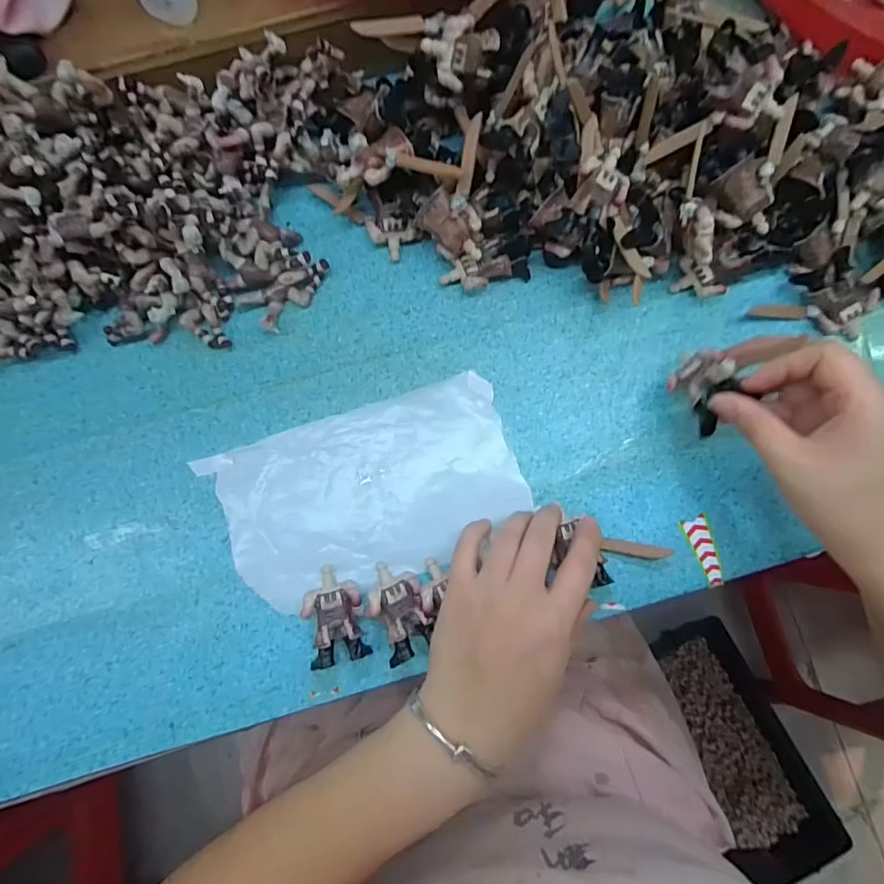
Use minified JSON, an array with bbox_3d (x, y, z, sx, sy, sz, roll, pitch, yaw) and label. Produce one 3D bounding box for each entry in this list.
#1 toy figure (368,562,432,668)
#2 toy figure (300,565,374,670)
[{"bbox_3d":[-0.026,0.106,0.320,0.032,0.024,0.058,-22,82,-3],"label":"toy figure"},{"bbox_3d":[-0.068,0.109,0.320,0.034,0.022,0.057,-10,82,-2],"label":"toy figure"}]

